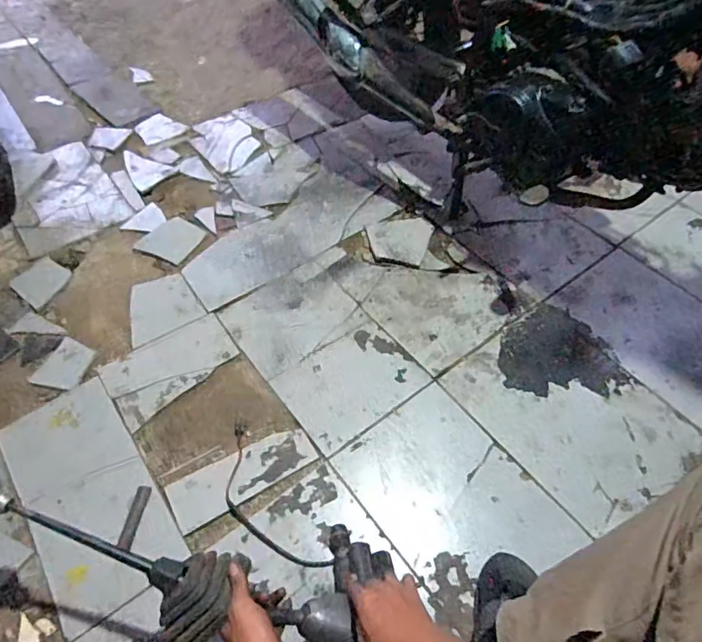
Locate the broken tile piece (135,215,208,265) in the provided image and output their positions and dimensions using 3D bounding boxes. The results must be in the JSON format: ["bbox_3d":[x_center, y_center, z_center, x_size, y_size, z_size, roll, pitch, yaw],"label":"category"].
[{"bbox_3d":[-0.423,-0.193,1.191,0.120,0.010,0.120,25,58,16],"label":"broken tile piece"}]

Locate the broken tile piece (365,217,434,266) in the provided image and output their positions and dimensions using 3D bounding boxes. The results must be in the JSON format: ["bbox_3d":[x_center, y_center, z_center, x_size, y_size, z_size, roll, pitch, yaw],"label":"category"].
[{"bbox_3d":[0.112,-0.199,1.197,0.149,0.004,0.144,11,55,7],"label":"broken tile piece"}]

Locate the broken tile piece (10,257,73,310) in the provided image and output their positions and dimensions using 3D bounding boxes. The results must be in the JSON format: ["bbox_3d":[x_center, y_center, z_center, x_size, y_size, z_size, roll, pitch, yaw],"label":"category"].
[{"bbox_3d":[-0.691,-0.089,1.121,0.106,0.008,0.111,26,58,17],"label":"broken tile piece"}]

